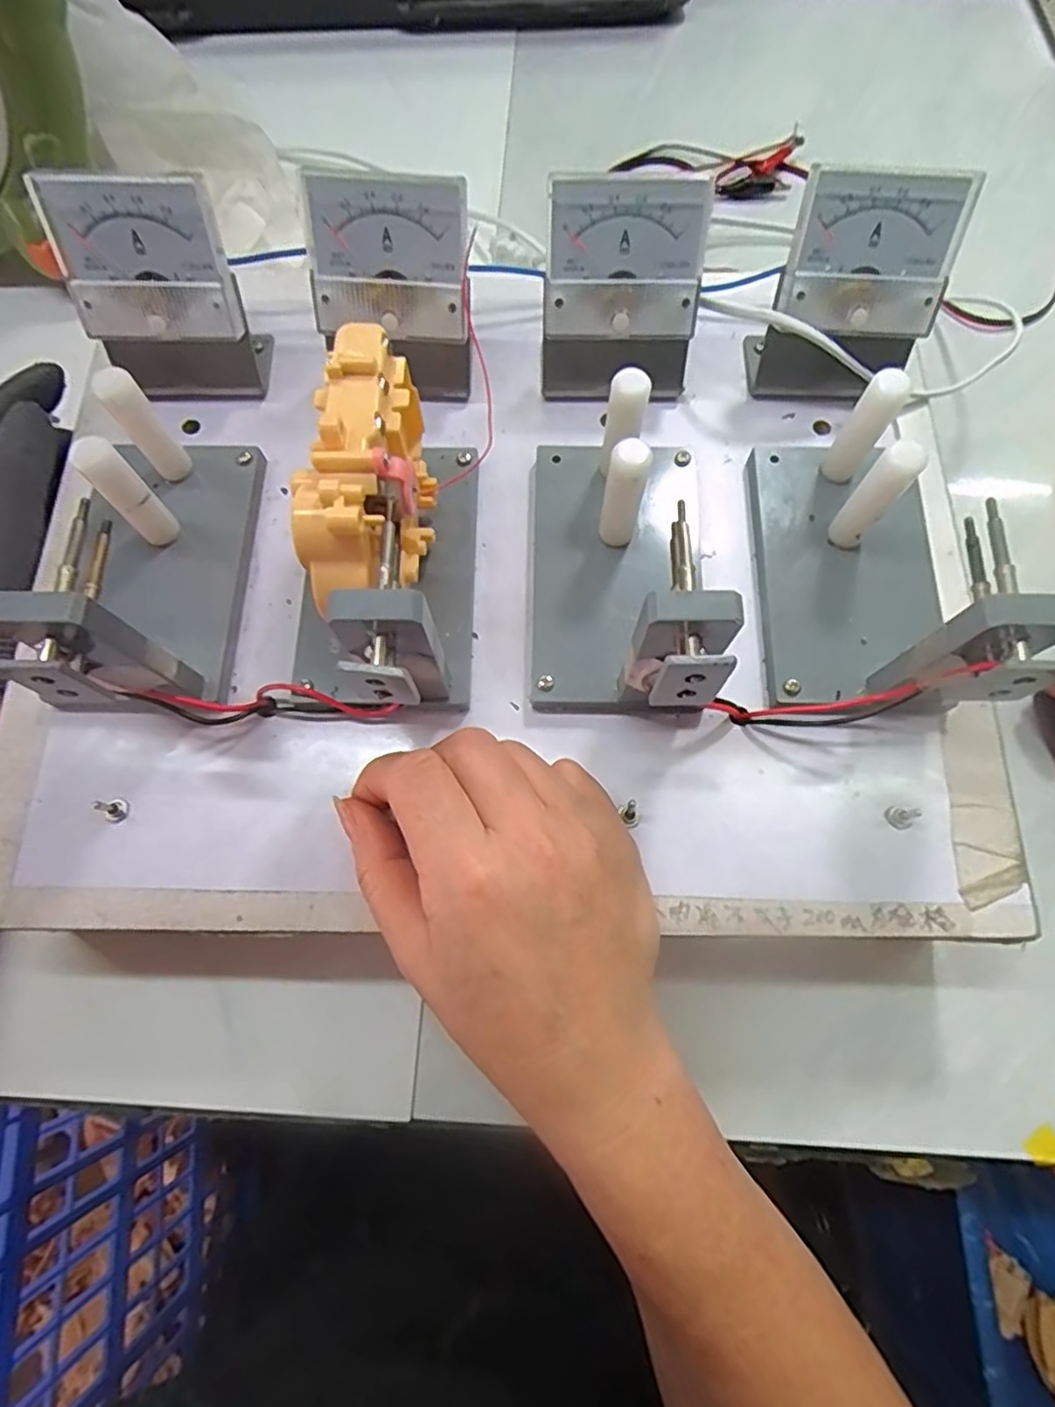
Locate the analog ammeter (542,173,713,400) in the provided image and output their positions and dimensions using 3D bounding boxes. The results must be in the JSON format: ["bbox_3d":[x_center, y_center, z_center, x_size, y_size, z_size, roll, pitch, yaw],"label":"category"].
[{"bbox_3d":[0.039,-0.171,0.281,0.063,0.069,0.039,1,72,1],"label":"analog ammeter"}]

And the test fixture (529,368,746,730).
[{"bbox_3d":[0.036,-0.057,0.243,0.067,0.081,0.130,1,72,1],"label":"test fixture"}]

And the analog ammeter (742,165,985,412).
[{"bbox_3d":[0.135,-0.170,0.280,0.069,0.074,0.043,6,72,3],"label":"analog ammeter"}]

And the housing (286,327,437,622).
[{"bbox_3d":[-0.056,-0.075,0.232,0.040,0.056,0.095,-2,72,0],"label":"housing"}]

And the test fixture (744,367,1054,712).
[{"bbox_3d":[0.137,-0.056,0.245,0.083,0.087,0.132,1,72,1],"label":"test fixture"}]

